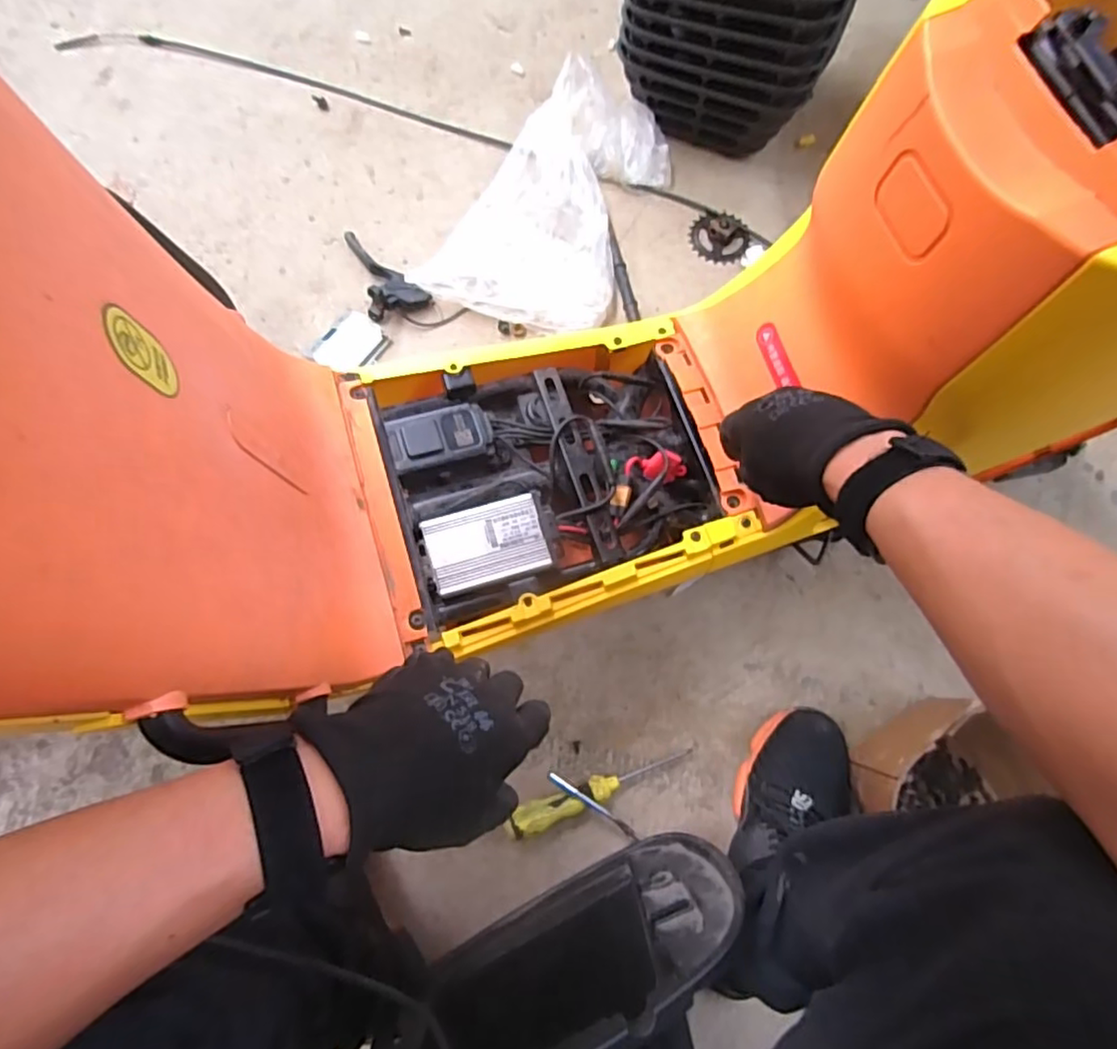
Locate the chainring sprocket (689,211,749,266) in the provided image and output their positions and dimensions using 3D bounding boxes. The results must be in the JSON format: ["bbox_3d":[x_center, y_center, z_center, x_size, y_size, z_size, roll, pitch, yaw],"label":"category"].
[{"bbox_3d":[0.225,-0.405,0.889,0.083,0.013,0.080,1,72,-2],"label":"chainring sprocket"}]

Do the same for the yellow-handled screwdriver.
[{"bbox_3d":[0.046,0.272,0.651,0.198,0.032,0.027,-19,74,-8],"label":"yellow-handled screwdriver"}]

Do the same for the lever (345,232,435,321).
[{"bbox_3d":[-0.235,-0.346,0.836,0.082,0.040,0.155,-24,75,-10],"label":"lever"}]

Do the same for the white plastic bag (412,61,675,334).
[{"bbox_3d":[0.000,-0.455,0.852,0.245,0.101,0.387,23,73,5],"label":"white plastic bag"}]

